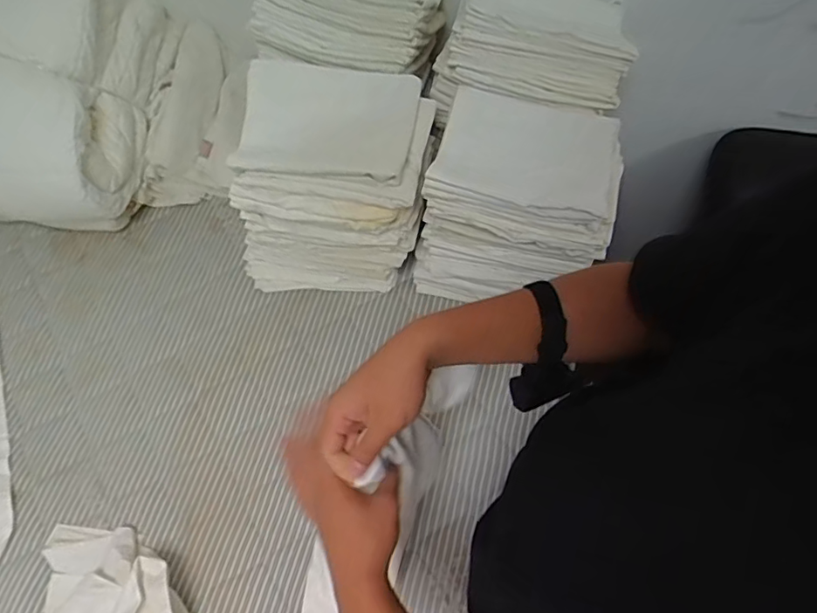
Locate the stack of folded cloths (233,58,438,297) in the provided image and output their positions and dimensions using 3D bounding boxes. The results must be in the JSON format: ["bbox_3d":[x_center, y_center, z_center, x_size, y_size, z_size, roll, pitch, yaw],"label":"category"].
[{"bbox_3d":[-0.137,-0.200,0.979,0.348,0.365,0.211,1,63,4],"label":"stack of folded cloths"}]

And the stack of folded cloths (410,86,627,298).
[{"bbox_3d":[0.174,-0.182,0.947,0.307,0.327,0.239,5,63,6],"label":"stack of folded cloths"}]

